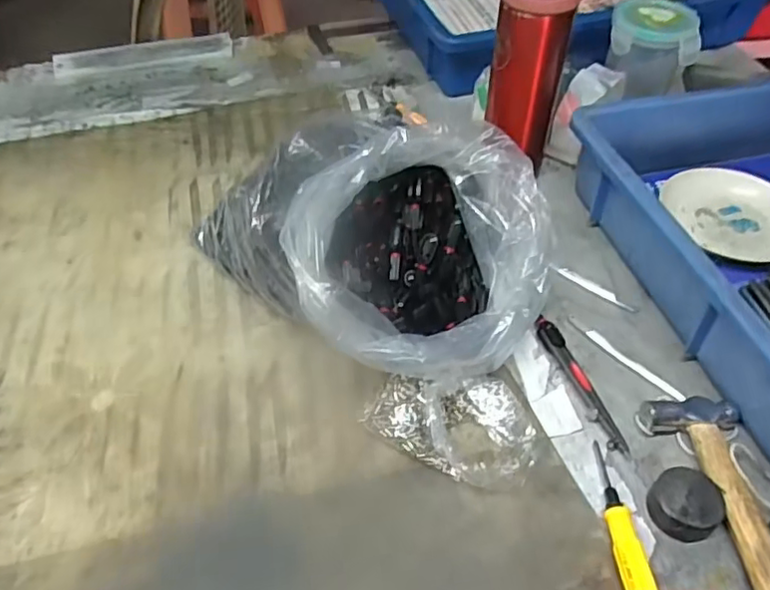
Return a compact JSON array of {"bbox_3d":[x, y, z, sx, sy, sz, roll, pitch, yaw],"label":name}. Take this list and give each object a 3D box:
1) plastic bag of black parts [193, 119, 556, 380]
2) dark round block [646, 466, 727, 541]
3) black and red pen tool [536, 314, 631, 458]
[{"bbox_3d":[0.001,-0.050,0.452,0.191,0.119,0.236,-32,56,-26],"label":"plastic bag of black parts"},{"bbox_3d":[0.179,0.122,0.368,0.042,0.020,0.038,-14,50,-13],"label":"dark round block"},{"bbox_3d":[0.136,0.059,0.434,0.020,0.007,0.115,-13,50,-12],"label":"black and red pen tool"}]

